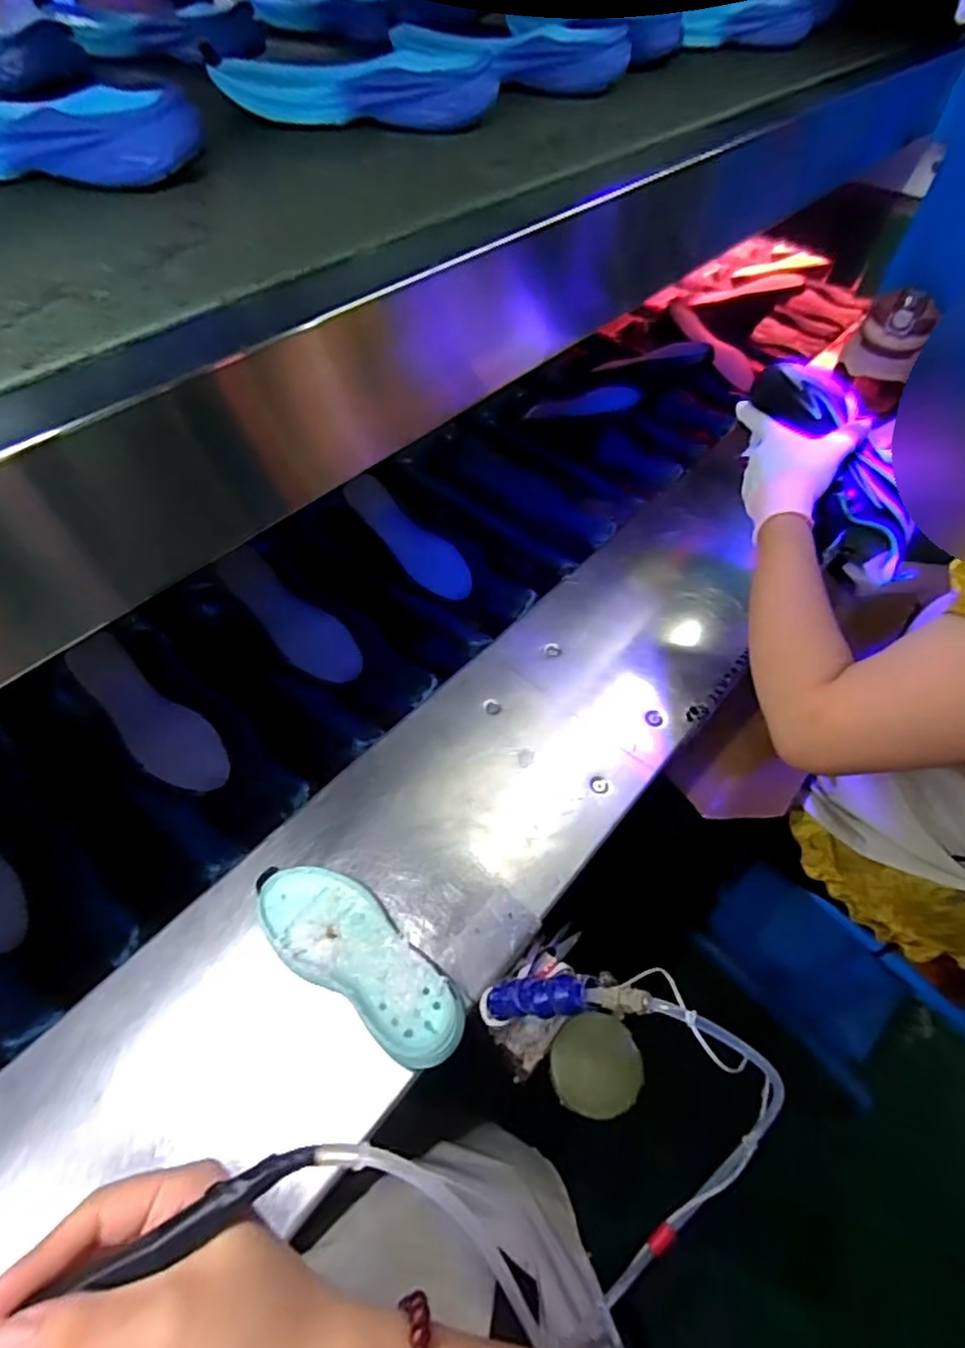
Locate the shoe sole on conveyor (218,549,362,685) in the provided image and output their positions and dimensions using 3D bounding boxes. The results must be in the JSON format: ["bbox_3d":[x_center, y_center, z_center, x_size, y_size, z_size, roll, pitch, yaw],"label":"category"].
[{"bbox_3d":[-0.219,-0.062,0.704,0.187,0.031,0.070,45,59,-15],"label":"shoe sole on conveyor"}]

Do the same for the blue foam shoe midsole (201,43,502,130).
[{"bbox_3d":[-0.111,-0.490,0.510,0.243,0.033,0.083,3,56,-1],"label":"blue foam shoe midsole"}]

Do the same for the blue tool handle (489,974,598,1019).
[{"bbox_3d":[0.035,0.226,0.427,0.020,0.120,0.024,21,53,-20],"label":"blue tool handle"}]

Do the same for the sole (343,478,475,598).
[{"bbox_3d":[-0.094,-0.177,0.795,0.204,0.009,0.081,47,50,3],"label":"sole"}]

